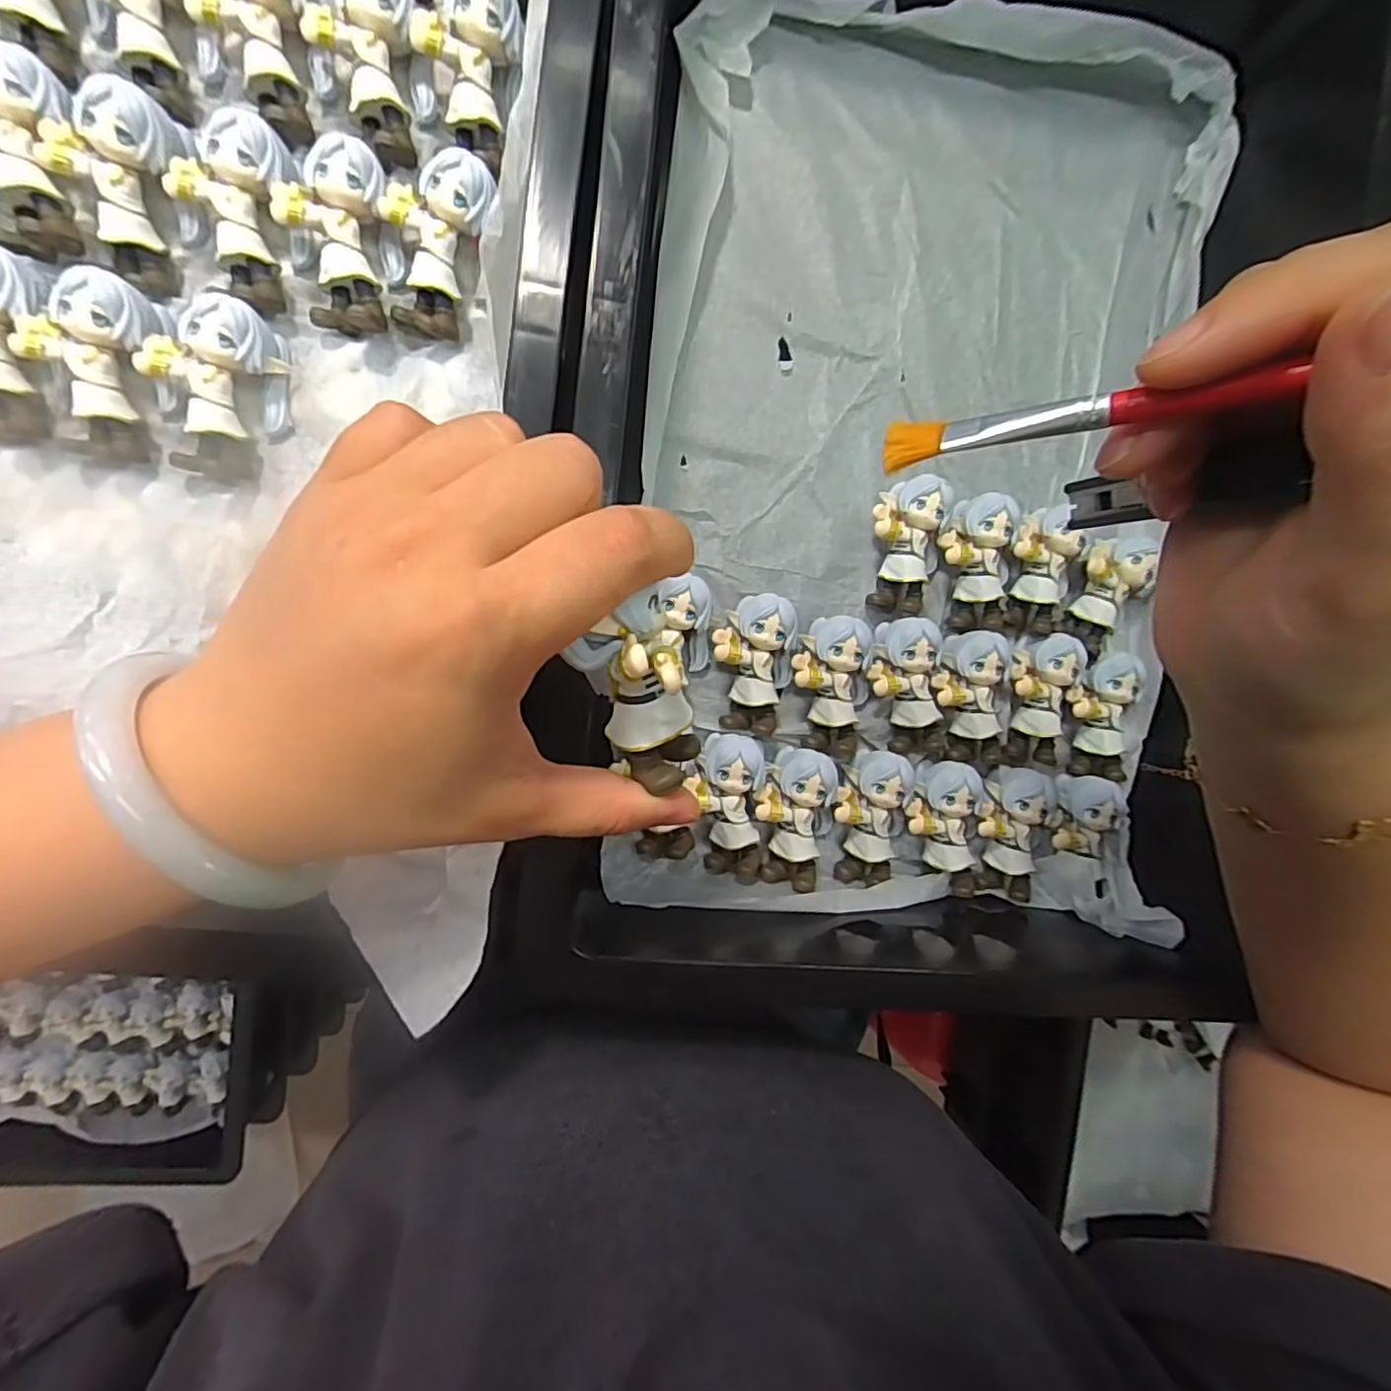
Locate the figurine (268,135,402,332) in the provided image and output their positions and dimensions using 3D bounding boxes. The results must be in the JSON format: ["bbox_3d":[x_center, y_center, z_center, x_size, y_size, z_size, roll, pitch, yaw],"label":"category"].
[{"bbox_3d":[-0.129,-0.167,0.236,0.037,0.020,0.058,-12,95,-8],"label":"figurine"}]

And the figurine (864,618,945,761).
[{"bbox_3d":[0.100,0.000,0.309,0.032,0.025,0.071,-16,104,-7],"label":"figurine"}]

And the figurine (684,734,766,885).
[{"bbox_3d":[0.014,0.052,0.298,0.032,0.023,0.070,-5,102,-7],"label":"figurine"}]

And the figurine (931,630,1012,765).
[{"bbox_3d":[0.131,0.002,0.310,0.031,0.023,0.062,-8,102,-7],"label":"figurine"}]

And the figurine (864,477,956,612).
[{"bbox_3d":[0.100,-0.070,0.301,0.036,0.025,0.061,5,89,-7],"label":"figurine"}]

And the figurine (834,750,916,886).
[{"bbox_3d":[0.084,0.059,0.307,0.037,0.022,0.063,4,101,-7],"label":"figurine"}]

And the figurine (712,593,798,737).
[{"bbox_3d":[0.028,-0.014,0.293,0.036,0.023,0.061,-6,94,-8],"label":"figurine"}]

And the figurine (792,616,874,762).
[{"bbox_3d":[0.064,-0.002,0.303,0.037,0.025,0.068,-5,104,-7],"label":"figurine"}]

